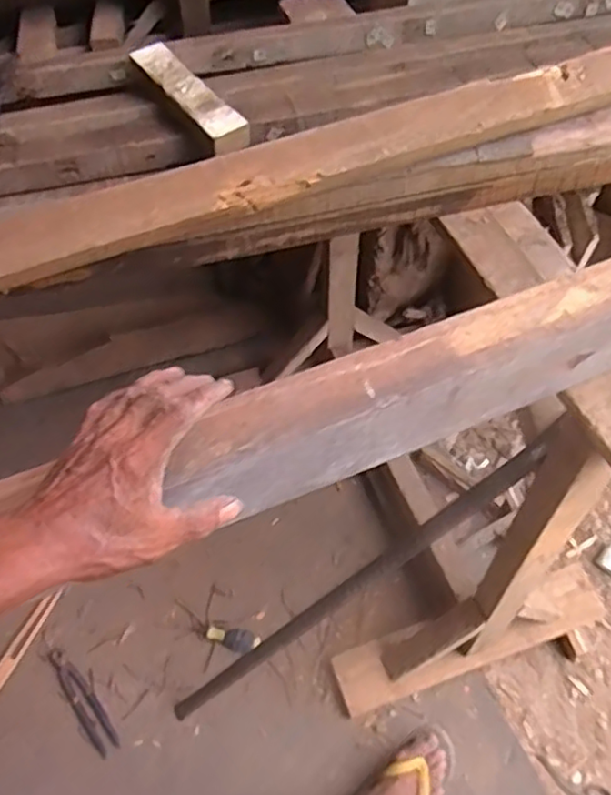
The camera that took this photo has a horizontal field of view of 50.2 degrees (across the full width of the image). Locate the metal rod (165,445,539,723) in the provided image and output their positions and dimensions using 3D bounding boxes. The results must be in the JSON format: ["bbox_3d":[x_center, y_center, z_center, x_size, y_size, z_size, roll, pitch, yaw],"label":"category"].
[{"bbox_3d":[0.031,0.325,1.010,0.023,0.861,0.031,6,48,-46],"label":"metal rod"}]

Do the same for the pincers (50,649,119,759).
[{"bbox_3d":[-0.430,0.580,1.253,0.045,0.013,0.217,-34,64,-19],"label":"pincers"}]

